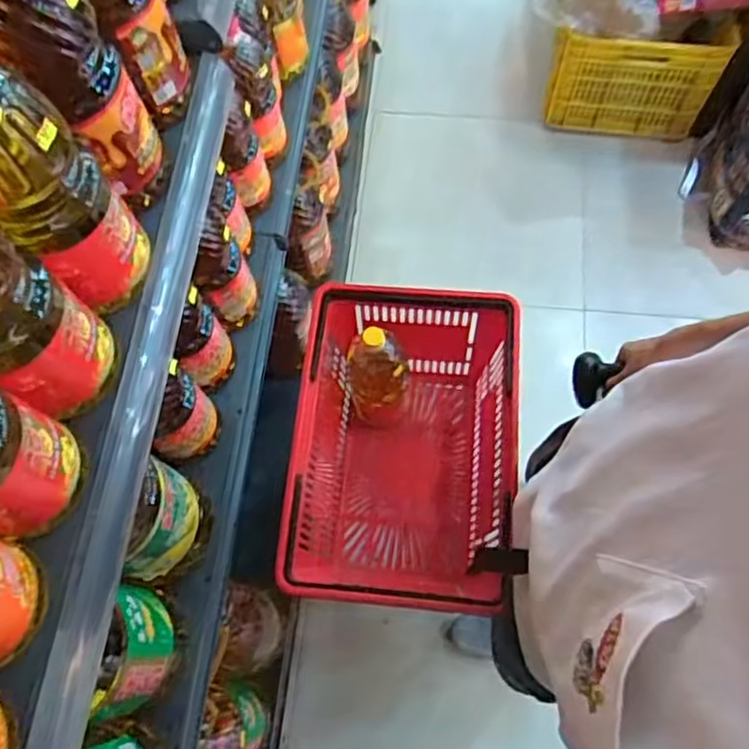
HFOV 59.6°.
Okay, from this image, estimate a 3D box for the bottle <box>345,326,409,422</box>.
[{"bbox_3d":[0.000,0.002,1.058,0.092,0.250,0.078,-14,68,-3],"label":"bottle"}]

